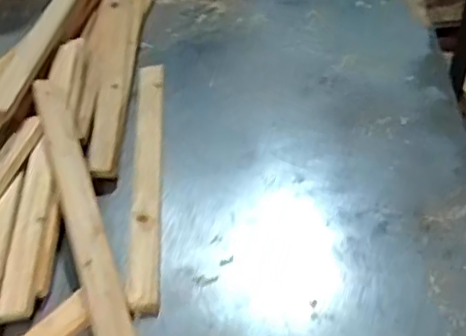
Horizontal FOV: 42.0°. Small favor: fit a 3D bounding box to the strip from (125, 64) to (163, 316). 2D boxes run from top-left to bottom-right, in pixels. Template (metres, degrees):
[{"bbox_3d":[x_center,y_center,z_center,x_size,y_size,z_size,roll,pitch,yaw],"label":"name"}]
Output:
[{"bbox_3d":[-0.125,-0.001,0.883,0.040,0.016,0.501,-5,42,-1],"label":"strip"}]

